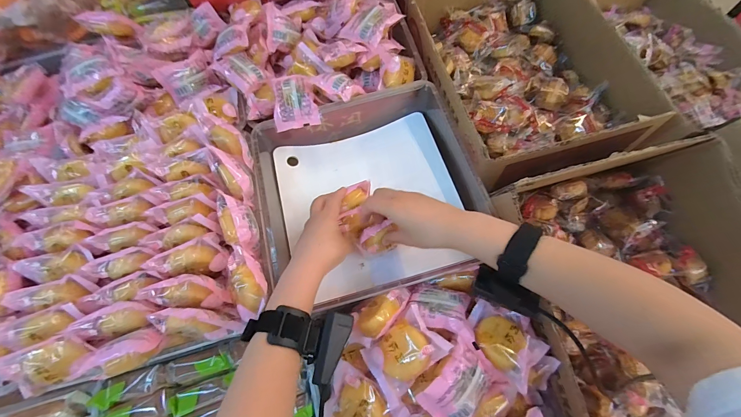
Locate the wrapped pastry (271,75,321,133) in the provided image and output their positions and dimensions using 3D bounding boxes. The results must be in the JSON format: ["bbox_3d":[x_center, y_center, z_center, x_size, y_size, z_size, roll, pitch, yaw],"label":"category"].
[{"bbox_3d":[-0.120,-0.168,0.508,0.066,0.036,0.076,-13,67,-2],"label":"wrapped pastry"}]

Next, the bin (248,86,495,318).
[{"bbox_3d":[-0.005,-0.029,0.502,0.309,0.088,0.306,-14,67,-3],"label":"bin"}]

